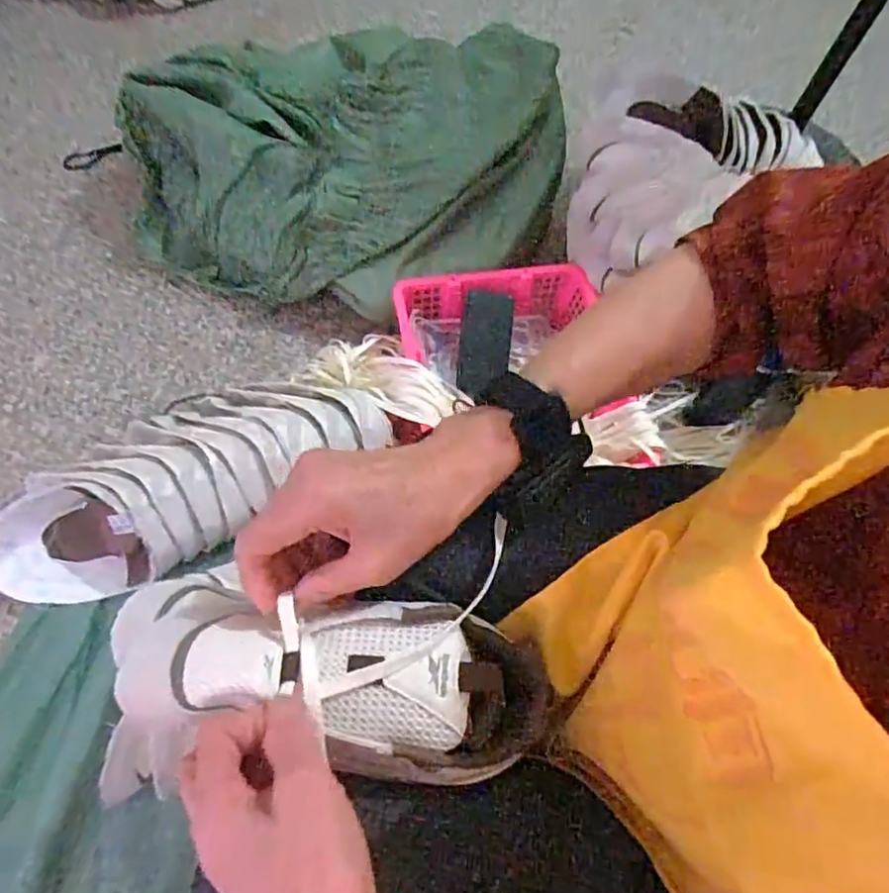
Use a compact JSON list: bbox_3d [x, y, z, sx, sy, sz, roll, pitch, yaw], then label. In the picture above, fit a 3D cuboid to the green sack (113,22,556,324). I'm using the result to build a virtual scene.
[{"bbox_3d":[-0.187,-0.406,0.926,0.707,0.271,0.291,5,61,13],"label":"green sack"}]

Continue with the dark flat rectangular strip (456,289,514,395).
[{"bbox_3d":[0.065,-0.164,0.949,0.079,0.155,0.013,2,25,-6],"label":"dark flat rectangular strip"}]

